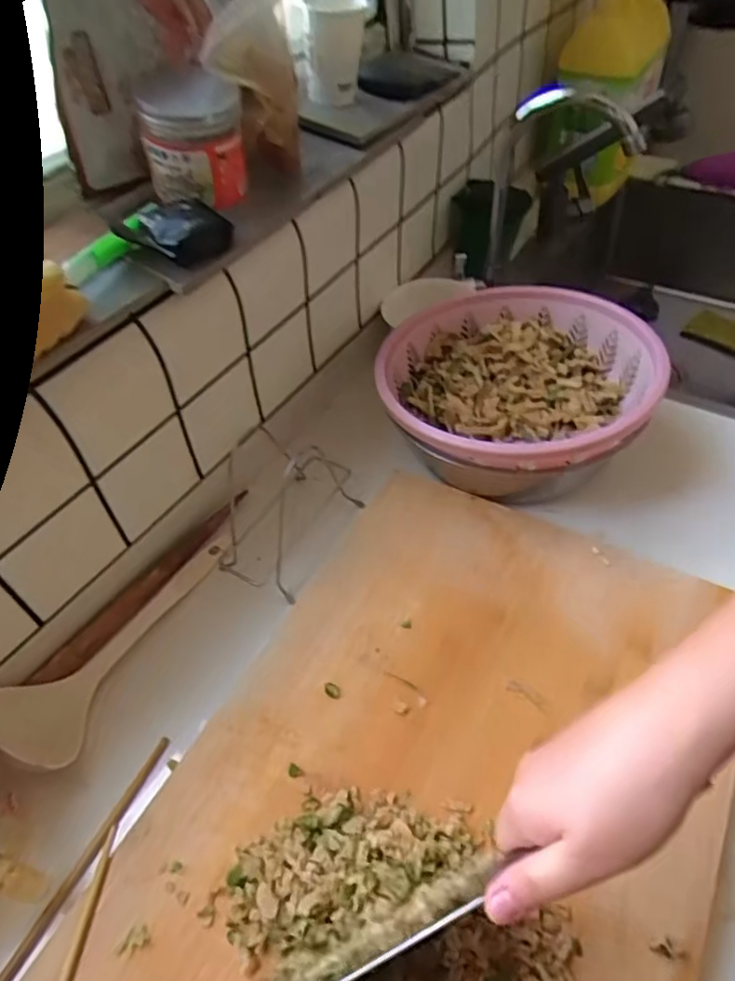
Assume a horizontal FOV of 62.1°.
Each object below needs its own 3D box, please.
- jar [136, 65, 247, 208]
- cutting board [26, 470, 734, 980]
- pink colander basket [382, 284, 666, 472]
[{"bbox_3d":[-0.148,-0.296,0.518,0.081,0.081,0.079,-17,50,-8],"label":"jar"},{"bbox_3d":[0.039,0.234,0.440,0.370,0.025,0.569,20,54,22],"label":"cutting board"},{"bbox_3d":[0.156,-0.111,0.653,0.272,0.099,0.270,-3,49,4],"label":"pink colander basket"}]

